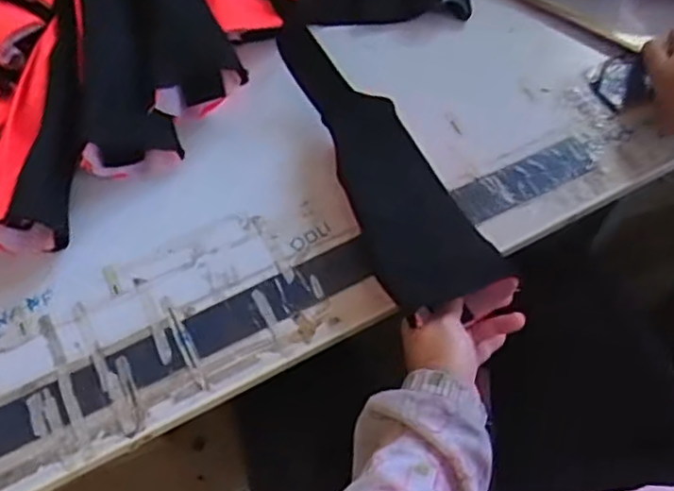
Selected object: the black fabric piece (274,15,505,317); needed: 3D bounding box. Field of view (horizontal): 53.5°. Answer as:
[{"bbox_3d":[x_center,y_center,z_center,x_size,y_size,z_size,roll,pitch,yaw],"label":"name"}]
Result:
[{"bbox_3d":[0.028,-0.083,0.596,0.090,0.033,0.292,-28,77,-13],"label":"black fabric piece"}]

